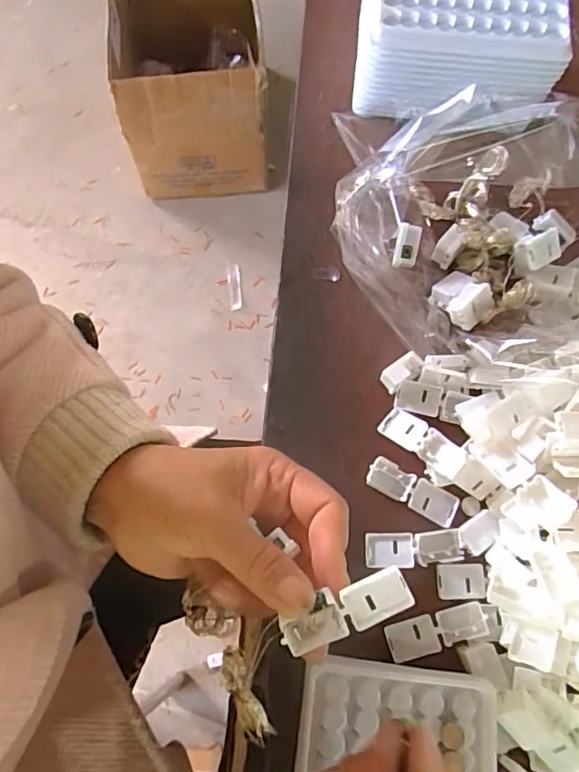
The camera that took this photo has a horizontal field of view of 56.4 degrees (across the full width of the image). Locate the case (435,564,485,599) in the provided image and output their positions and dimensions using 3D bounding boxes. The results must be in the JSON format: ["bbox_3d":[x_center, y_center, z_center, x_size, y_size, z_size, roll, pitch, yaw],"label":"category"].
[{"bbox_3d":[0.100,0.114,0.313,0.028,0.004,0.019,1,73,-1],"label":"case"}]

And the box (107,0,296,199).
[{"bbox_3d":[-0.199,-0.655,1.121,0.281,0.303,0.440,-9,74,-3],"label":"box"}]

